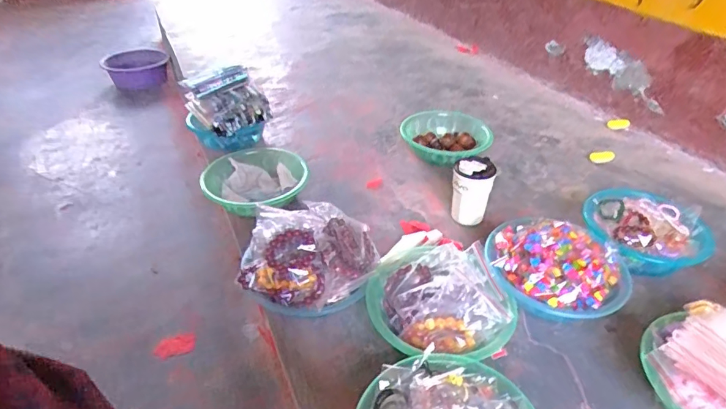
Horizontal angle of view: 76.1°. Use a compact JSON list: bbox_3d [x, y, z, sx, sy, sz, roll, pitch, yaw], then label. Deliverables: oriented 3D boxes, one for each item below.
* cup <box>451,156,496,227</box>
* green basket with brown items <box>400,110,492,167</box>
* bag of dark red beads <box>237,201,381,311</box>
[{"bbox_3d":[0.231,-0.026,0.990,0.083,0.146,0.073,11,38,13],"label":"cup"},{"bbox_3d":[0.242,-0.181,1.264,0.211,0.089,0.216,1,36,-1],"label":"green basket with brown items"},{"bbox_3d":[-0.094,0.085,0.802,0.231,0.085,0.179,4,37,4],"label":"bag of dark red beads"}]

